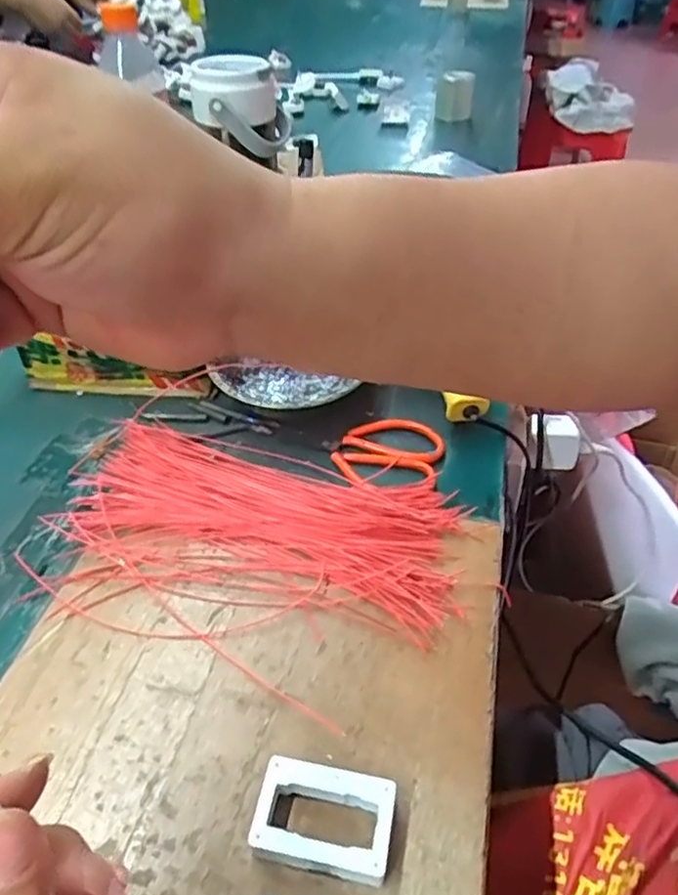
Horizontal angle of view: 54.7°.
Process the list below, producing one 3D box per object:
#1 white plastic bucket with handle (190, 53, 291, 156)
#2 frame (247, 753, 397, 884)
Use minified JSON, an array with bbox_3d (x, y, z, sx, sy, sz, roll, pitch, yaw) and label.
[{"bbox_3d":[-0.099,-0.347,0.663,0.095,0.080,0.078,-4,42,-5],"label":"white plastic bucket with handle"},{"bbox_3d":[-0.007,0.170,0.298,0.060,0.016,0.042,8,44,10],"label":"frame"}]

